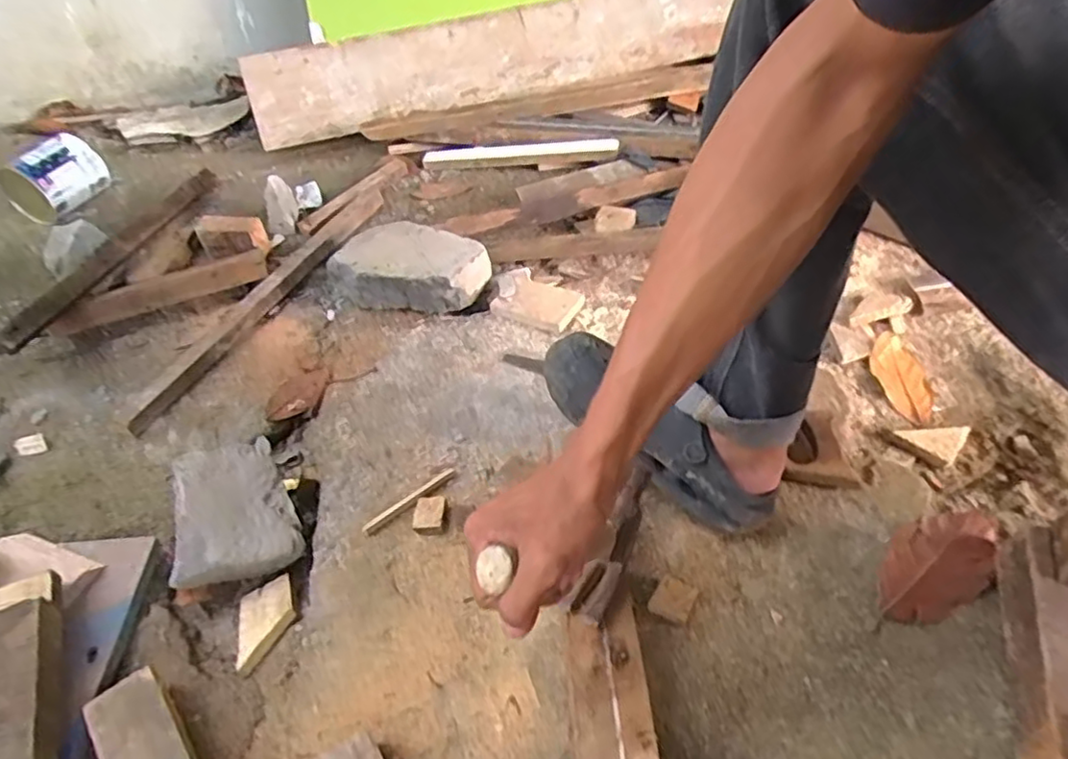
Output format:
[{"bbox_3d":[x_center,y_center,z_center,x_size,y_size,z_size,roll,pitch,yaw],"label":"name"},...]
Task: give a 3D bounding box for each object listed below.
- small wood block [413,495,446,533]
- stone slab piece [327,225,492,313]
[{"bbox_3d":[-0.108,0.142,0.696,0.030,0.022,0.039,-1,47,4],"label":"small wood block"},{"bbox_3d":[-0.176,-0.165,0.961,0.226,0.081,0.135,2,47,6],"label":"stone slab piece"}]

